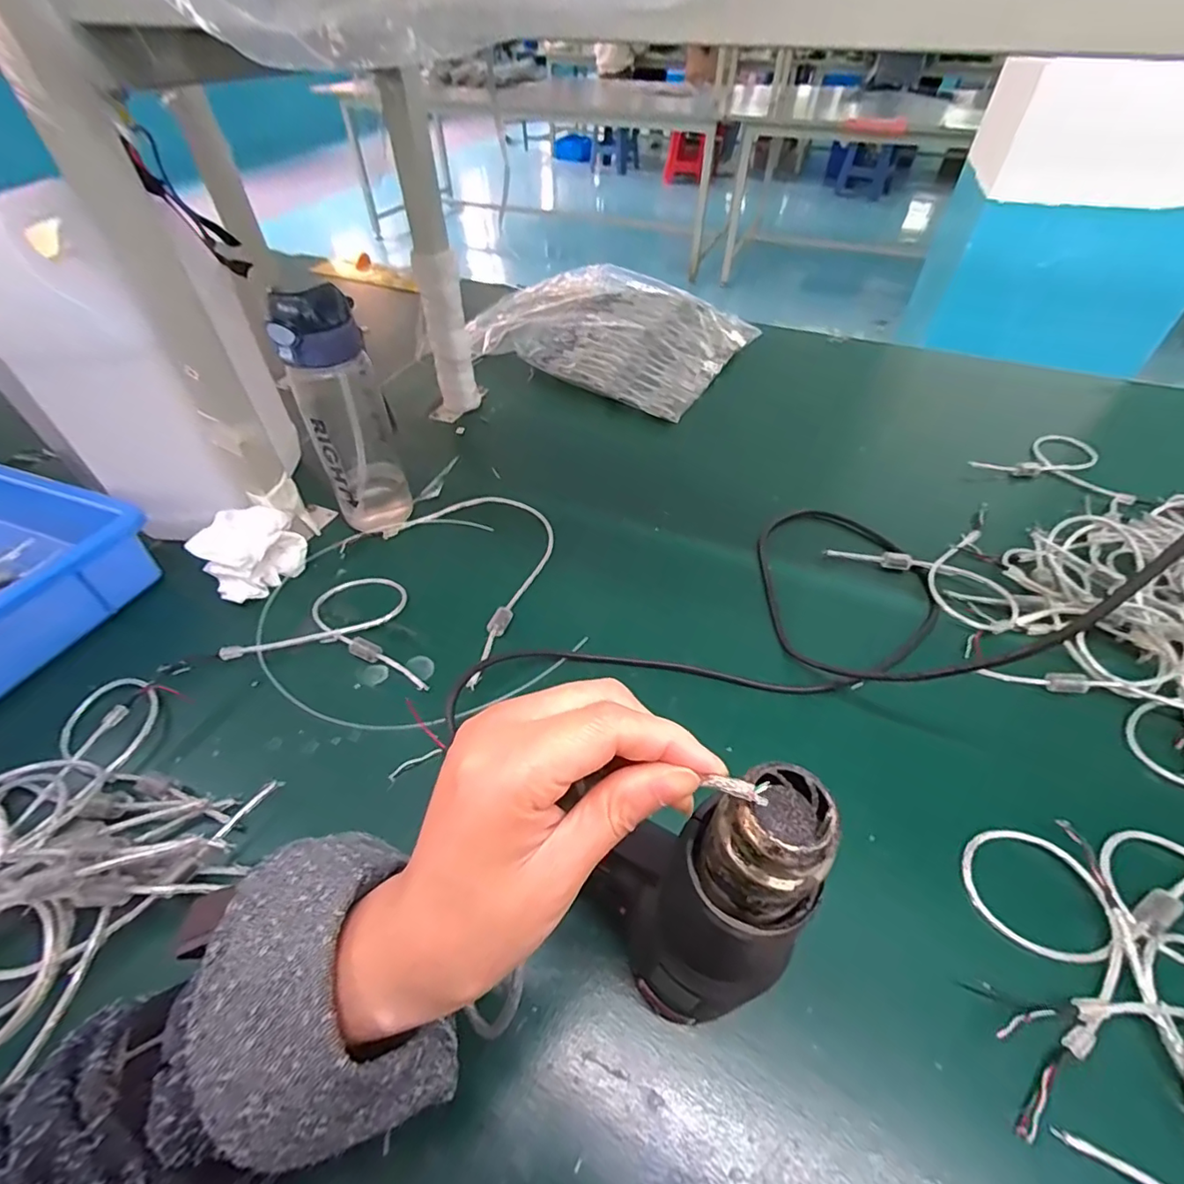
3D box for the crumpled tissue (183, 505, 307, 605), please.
[{"bbox_3d":[-0.331,-0.040,0.523,0.058,0.056,0.091,27,55,24],"label":"crumpled tissue"}]

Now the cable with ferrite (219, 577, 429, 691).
[{"bbox_3d":[-0.226,0.019,0.499,0.175,0.014,0.125,3,49,5],"label":"cable with ferrite"}]

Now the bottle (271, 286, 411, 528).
[{"bbox_3d":[-0.240,-0.164,0.530,0.080,0.234,0.078,-19,50,-15],"label":"bottle"}]

